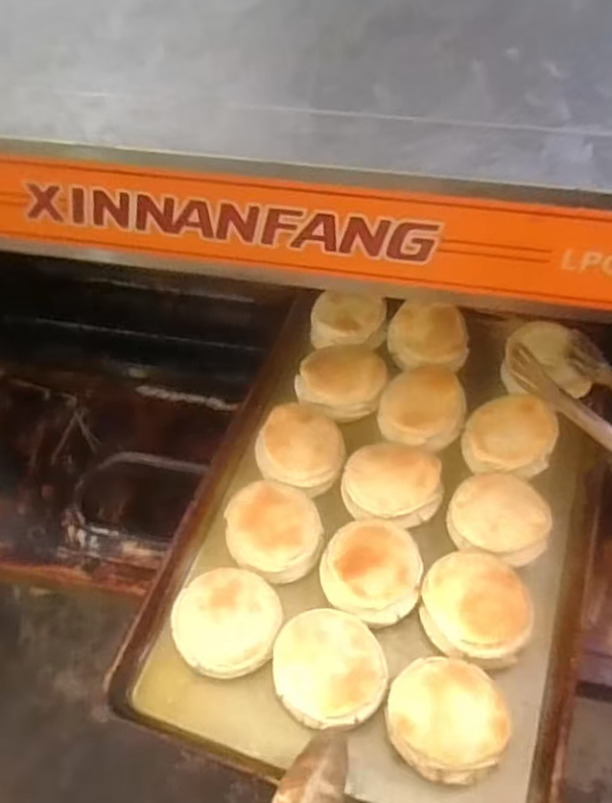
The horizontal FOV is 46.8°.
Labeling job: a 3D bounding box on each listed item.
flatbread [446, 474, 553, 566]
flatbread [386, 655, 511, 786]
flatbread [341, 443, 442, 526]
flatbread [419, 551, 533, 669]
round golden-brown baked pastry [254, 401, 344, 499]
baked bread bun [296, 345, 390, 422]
[{"bbox_3d":[0.200,0.120,0.729,0.100,0.032,0.086,28,60,21],"label":"flatbread"},{"bbox_3d":[0.120,0.272,0.611,0.096,0.040,0.094,-1,54,2],"label":"flatbread"},{"bbox_3d":[0.091,0.083,0.757,0.104,0.044,0.089,2,54,4],"label":"flatbread"},{"bbox_3d":[0.162,0.196,0.678,0.100,0.045,0.098,-1,54,2],"label":"flatbread"},{"bbox_3d":[-0.005,0.048,0.787,0.096,0.031,0.099,-1,54,2],"label":"round golden-brown baked pastry"},{"bbox_3d":[0.042,-0.024,0.846,0.093,0.035,0.099,-1,54,2],"label":"baked bread bun"}]

